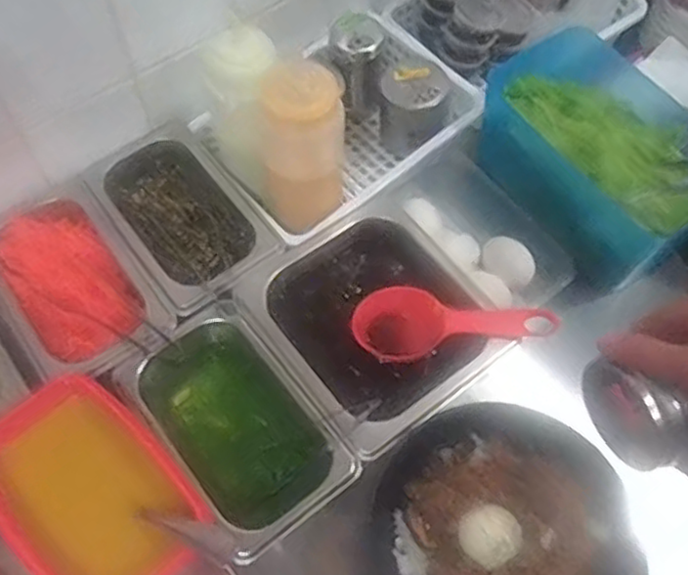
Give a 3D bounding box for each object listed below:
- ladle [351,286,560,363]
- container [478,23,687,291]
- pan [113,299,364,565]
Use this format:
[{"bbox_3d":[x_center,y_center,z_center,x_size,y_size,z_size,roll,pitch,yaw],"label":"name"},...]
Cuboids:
[{"bbox_3d":[0.081,0.026,0.554,0.147,0.031,0.059,-5,61,-5],"label":"ladle"},{"bbox_3d":[0.222,-0.127,0.614,0.140,0.080,0.219,-30,66,-17],"label":"container"},{"bbox_3d":[-0.080,0.104,0.525,0.105,0.052,0.174,-36,68,-19],"label":"pan"}]

